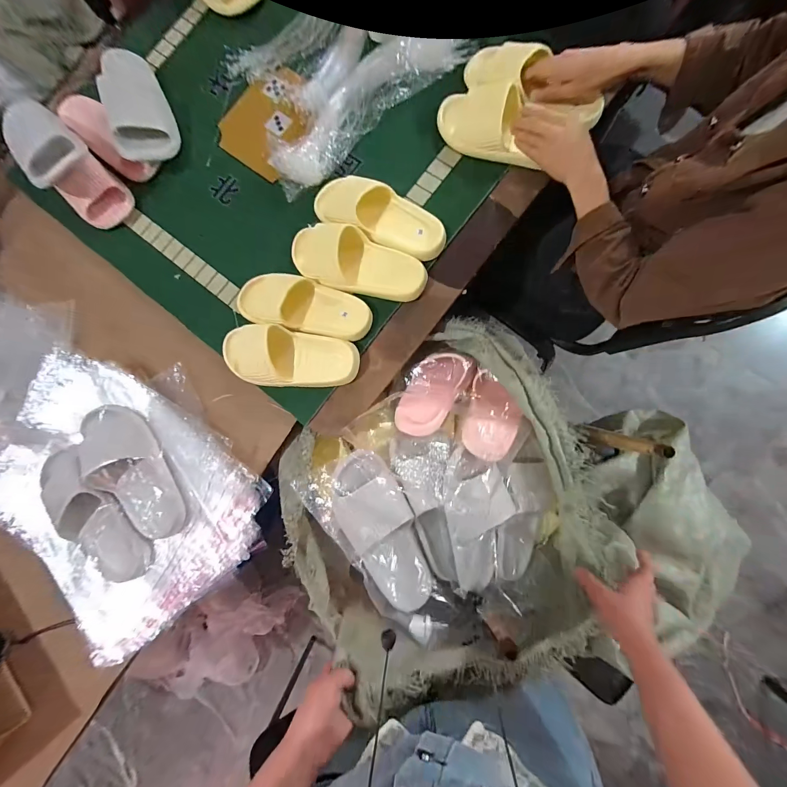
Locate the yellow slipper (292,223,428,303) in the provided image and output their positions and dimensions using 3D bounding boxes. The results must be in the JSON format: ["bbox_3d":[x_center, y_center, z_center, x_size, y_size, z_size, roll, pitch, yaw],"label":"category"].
[{"bbox_3d":[-0.065,-0.230,0.589,0.246,0.061,0.104,12,86,7],"label":"yellow slipper"}]

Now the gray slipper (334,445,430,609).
[{"bbox_3d":[-0.013,0.224,0.565,0.109,0.054,0.261,-30,82,3],"label":"gray slipper"}]

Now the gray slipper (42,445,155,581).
[{"bbox_3d":[-0.513,0.208,0.571,0.104,0.052,0.250,-42,81,1],"label":"gray slipper"}]

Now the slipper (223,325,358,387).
[{"bbox_3d":[-0.180,-0.060,0.581,0.238,0.055,0.097,4,85,7],"label":"slipper"}]

